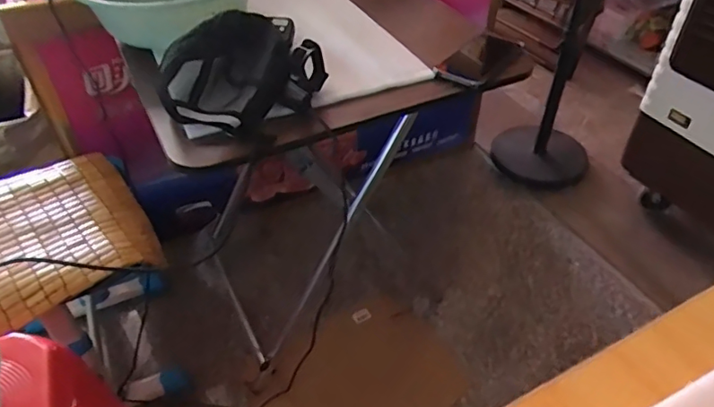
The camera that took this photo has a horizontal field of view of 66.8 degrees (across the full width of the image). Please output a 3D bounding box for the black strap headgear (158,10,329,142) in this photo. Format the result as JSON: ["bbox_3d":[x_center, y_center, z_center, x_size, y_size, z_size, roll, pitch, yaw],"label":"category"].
[{"bbox_3d":[-0.158,-0.191,0.739,0.214,0.110,0.188,-21,46,-22],"label":"black strap headgear"}]

